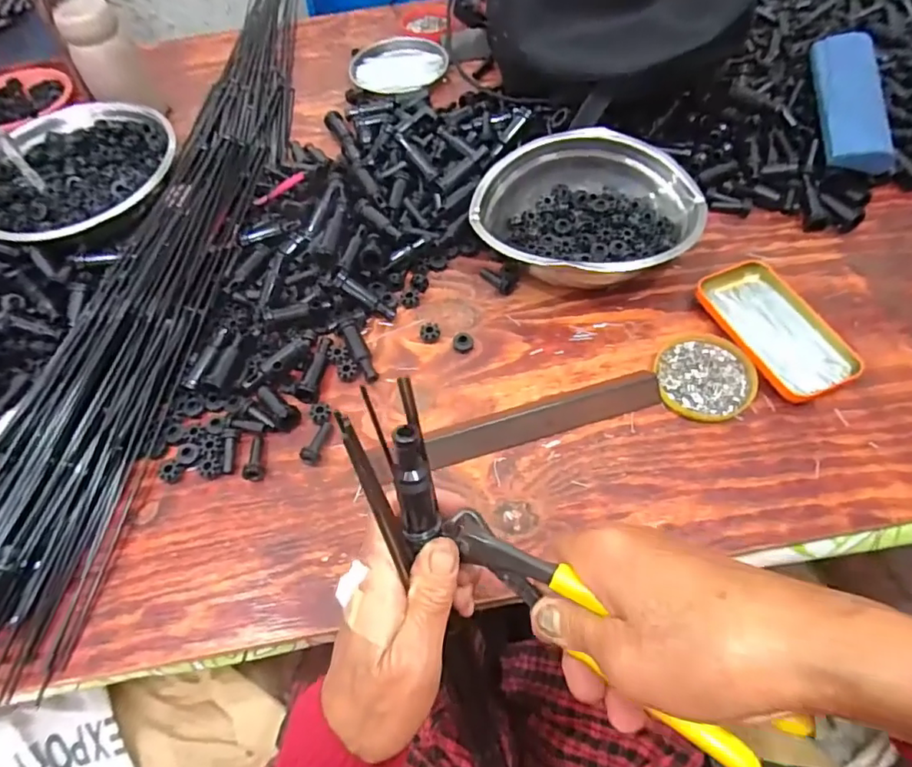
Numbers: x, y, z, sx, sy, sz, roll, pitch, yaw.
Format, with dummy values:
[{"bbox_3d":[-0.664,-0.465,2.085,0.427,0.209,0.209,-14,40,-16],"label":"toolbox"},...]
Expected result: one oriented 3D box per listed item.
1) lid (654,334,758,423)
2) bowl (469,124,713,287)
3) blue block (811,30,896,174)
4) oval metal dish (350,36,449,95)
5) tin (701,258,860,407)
[{"bbox_3d":[0.216,-0.007,0.480,0.078,0.012,0.083,-2,58,3],"label":"lid"},{"bbox_3d":[0.143,-0.181,0.559,0.197,0.065,0.183,-2,58,3],"label":"bowl"},{"bbox_3d":[0.416,-0.305,0.583,0.068,0.025,0.176,3,68,5],"label":"blue block"},{"bbox_3d":[-0.079,-0.436,0.761,0.131,0.019,0.144,-5,58,2],"label":"oval metal dish"},{"bbox_3d":[0.284,-0.051,0.497,0.079,0.018,0.146,-22,59,-9],"label":"tin"}]

